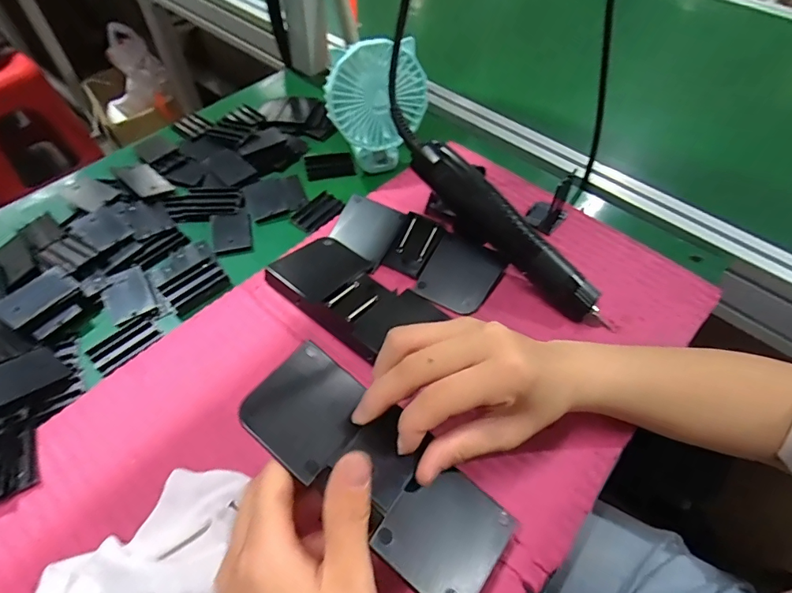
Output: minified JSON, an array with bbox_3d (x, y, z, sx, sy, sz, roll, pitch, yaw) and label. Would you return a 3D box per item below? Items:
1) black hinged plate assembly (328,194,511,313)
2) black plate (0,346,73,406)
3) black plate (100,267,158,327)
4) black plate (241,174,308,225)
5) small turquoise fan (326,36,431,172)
[{"bbox_3d":[0.017,-0.046,0.422,0.160,0.017,0.072,26,57,16],"label":"black hinged plate assembly"},{"bbox_3d":[-0.285,0.060,0.343,0.039,0.004,0.056,33,38,17],"label":"black plate"},{"bbox_3d":[-0.237,-0.002,0.402,0.038,0.006,0.051,-29,60,-21],"label":"black plate"},{"bbox_3d":[-0.130,-0.109,0.487,0.061,0.010,0.060,-20,57,-15],"label":"black plate"},{"bbox_3d":[-0.019,-0.191,0.465,0.100,0.120,0.043,-7,55,-7],"label":"small turquoise fan"}]

